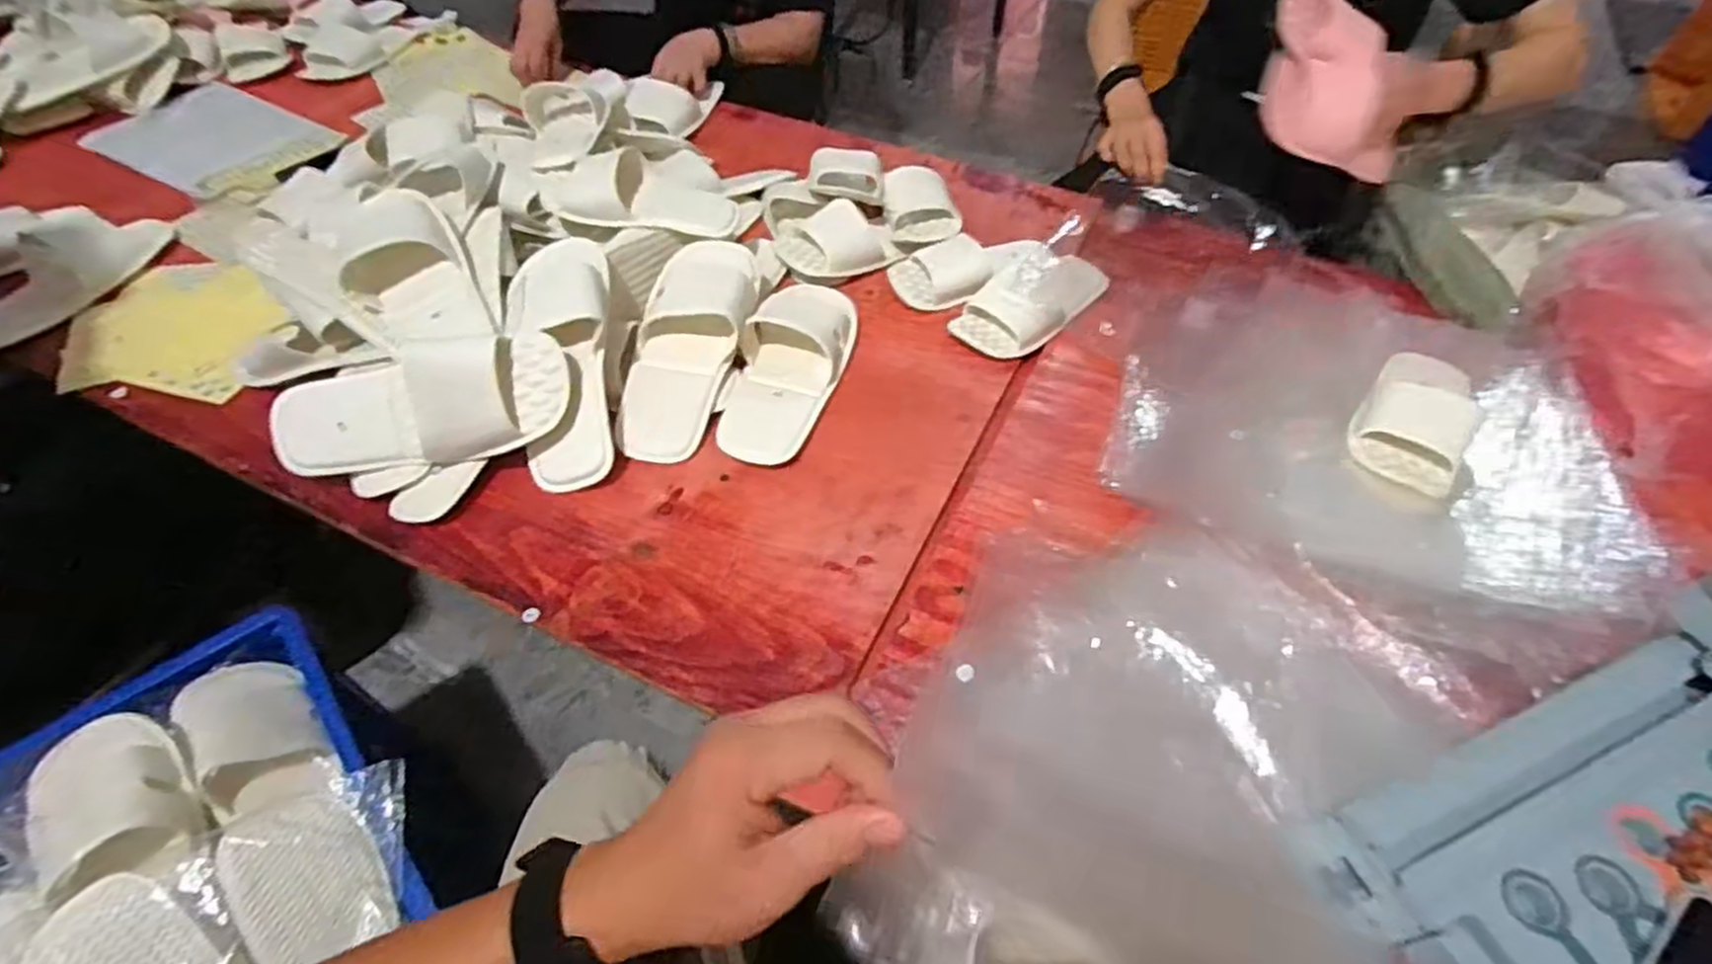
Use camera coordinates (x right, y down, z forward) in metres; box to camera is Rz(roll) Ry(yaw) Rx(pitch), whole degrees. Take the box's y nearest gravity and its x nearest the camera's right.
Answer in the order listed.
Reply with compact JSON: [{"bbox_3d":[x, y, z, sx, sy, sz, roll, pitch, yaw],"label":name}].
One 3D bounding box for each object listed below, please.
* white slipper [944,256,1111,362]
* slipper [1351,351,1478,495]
[{"bbox_3d":[0.216,-0.225,0.930,0.206,0.057,0.097,-36,61,-25],"label":"white slipper"},{"bbox_3d":[0.580,-0.070,0.804,0.094,0.049,0.195,29,57,20],"label":"slipper"}]

